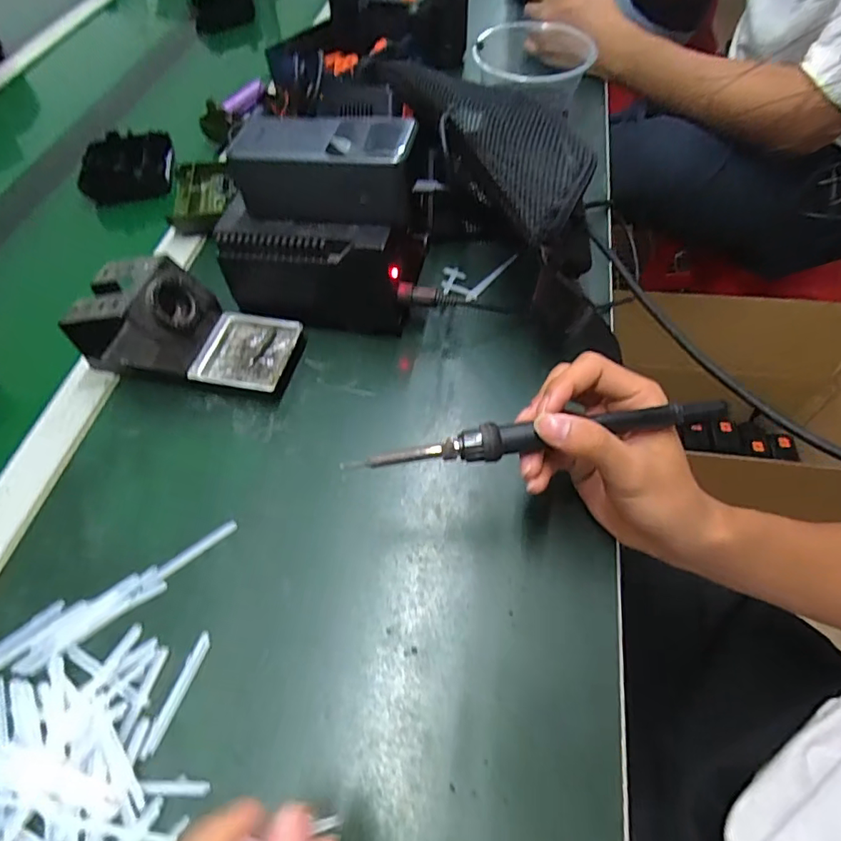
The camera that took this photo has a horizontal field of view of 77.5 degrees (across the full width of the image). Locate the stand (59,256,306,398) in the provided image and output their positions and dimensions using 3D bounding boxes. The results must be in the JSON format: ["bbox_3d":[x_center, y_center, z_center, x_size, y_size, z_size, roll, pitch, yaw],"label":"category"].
[{"bbox_3d":[-0.185,-0.073,0.407,0.172,0.075,0.075,8,58,8],"label":"stand"}]

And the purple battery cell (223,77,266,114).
[{"bbox_3d":[-0.195,-0.359,0.583,0.053,0.018,0.015,-41,63,-7],"label":"purple battery cell"}]

